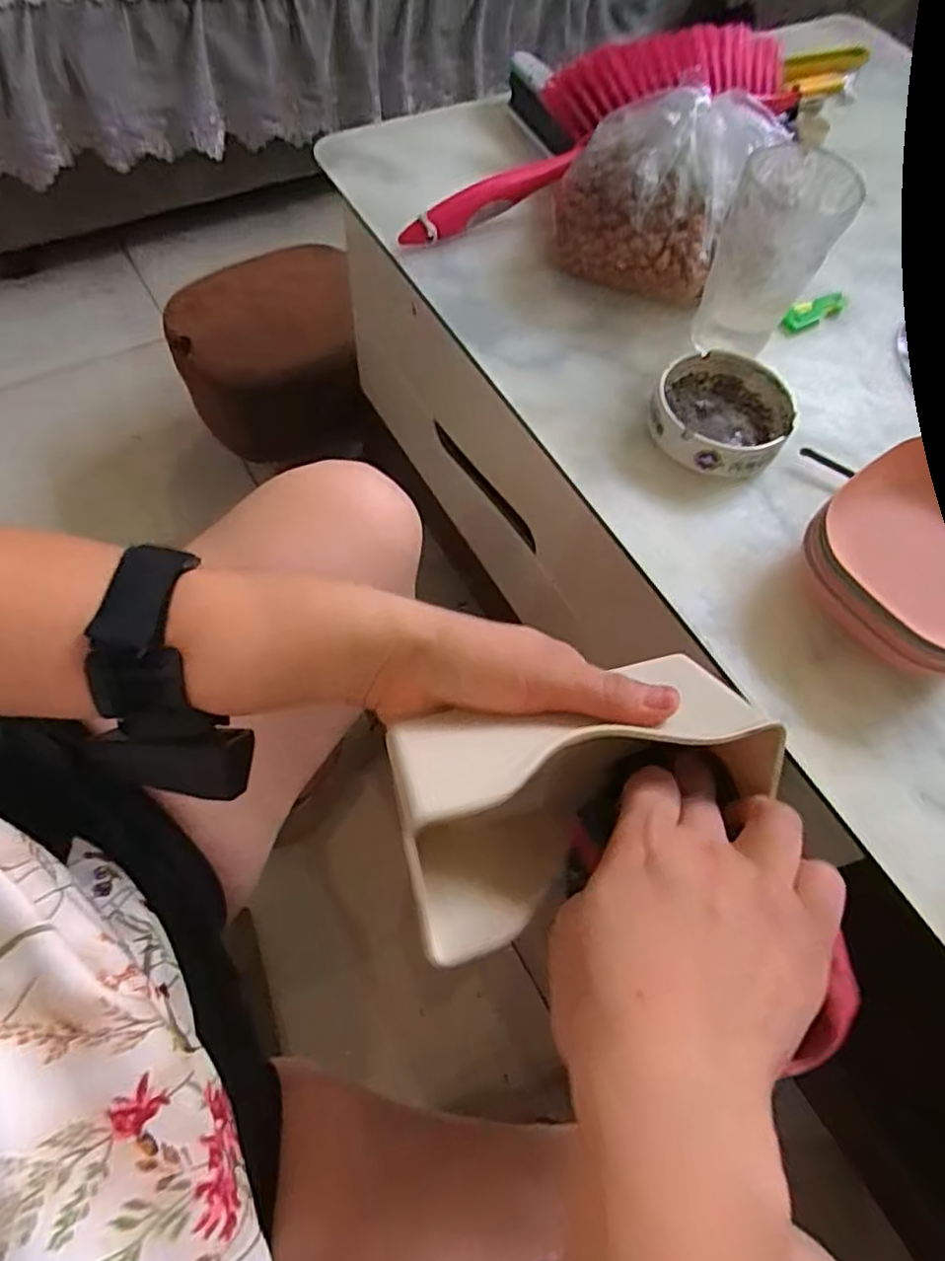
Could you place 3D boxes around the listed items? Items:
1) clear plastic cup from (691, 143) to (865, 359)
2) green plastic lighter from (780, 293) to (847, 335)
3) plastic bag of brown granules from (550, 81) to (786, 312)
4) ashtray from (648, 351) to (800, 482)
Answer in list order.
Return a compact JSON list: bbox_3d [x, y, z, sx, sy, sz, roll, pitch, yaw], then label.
[{"bbox_3d":[0.214,-0.267,0.493,0.072,0.134,0.080,27,65,9],"label":"clear plastic cup"},{"bbox_3d":[0.290,-0.272,0.571,0.073,0.010,0.025,-27,68,-16],"label":"green plastic lighter"},{"bbox_3d":[0.150,-0.352,0.544,0.136,0.116,0.124,31,65,11],"label":"plastic bag of brown granules"},{"bbox_3d":[0.181,-0.158,0.491,0.096,0.035,0.098,2,63,-3],"label":"ashtray"}]

